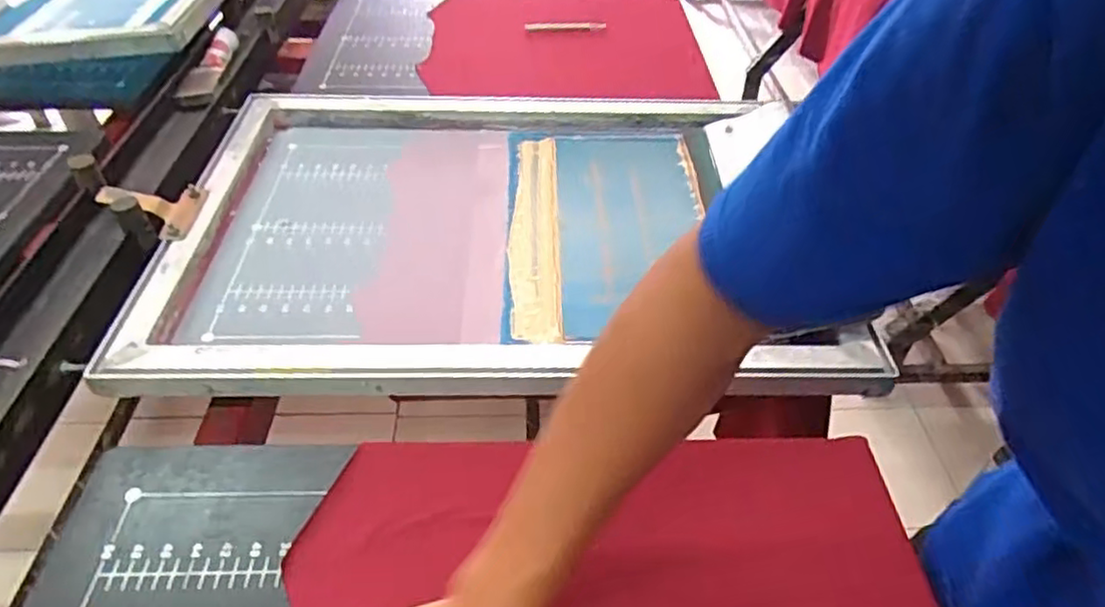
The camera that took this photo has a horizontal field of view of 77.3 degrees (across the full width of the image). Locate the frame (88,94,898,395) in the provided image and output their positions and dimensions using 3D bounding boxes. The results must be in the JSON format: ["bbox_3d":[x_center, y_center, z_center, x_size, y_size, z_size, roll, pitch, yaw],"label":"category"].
[{"bbox_3d":[-0.060,-0.098,0.735,0.641,0.034,0.478,-1,43,-3],"label":"frame"}]

